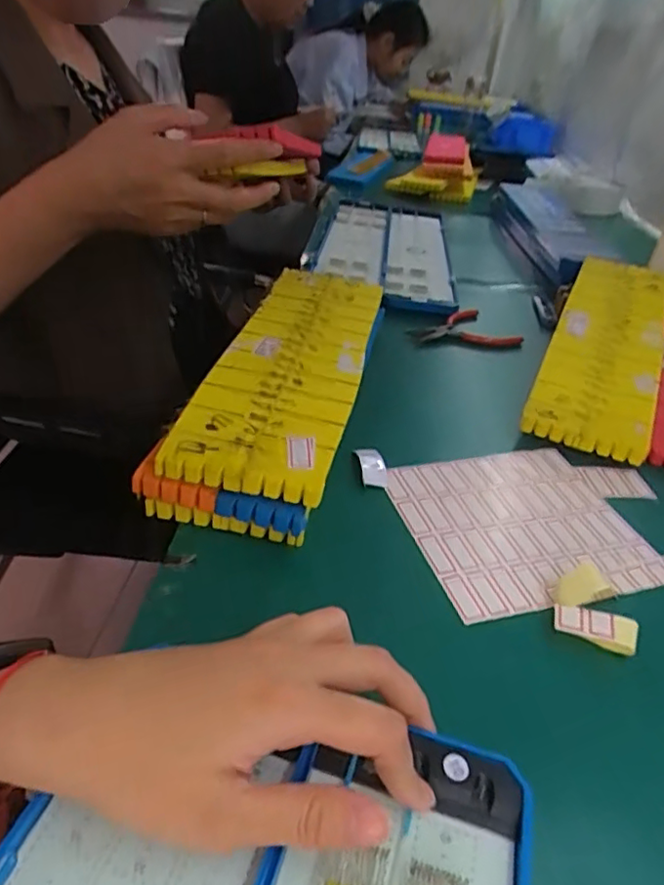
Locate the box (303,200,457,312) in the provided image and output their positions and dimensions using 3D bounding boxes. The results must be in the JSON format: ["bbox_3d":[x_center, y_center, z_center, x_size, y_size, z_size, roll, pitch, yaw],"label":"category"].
[{"bbox_3d":[0.065,-0.263,0.835,0.185,0.021,0.423,7,34,2],"label":"box"}]

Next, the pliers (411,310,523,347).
[{"bbox_3d":[0.133,-0.124,0.653,0.110,0.012,0.083,-2,35,-11],"label":"pliers"}]

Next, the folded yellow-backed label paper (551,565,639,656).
[{"bbox_3d":[0.142,0.089,0.328,0.041,0.023,0.037,16,35,14],"label":"folded yellow-backed label paper"}]

